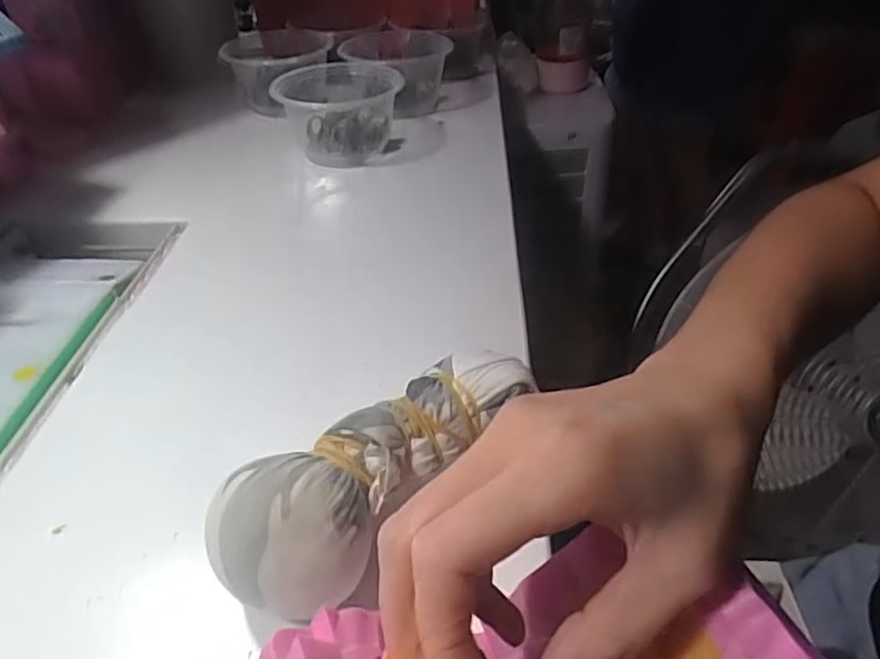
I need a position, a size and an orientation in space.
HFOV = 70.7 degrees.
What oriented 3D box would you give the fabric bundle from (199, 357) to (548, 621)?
[{"bbox_3d":[-0.024,0.049,0.249,0.047,0.028,0.142,27,48,30],"label":"fabric bundle"}]

